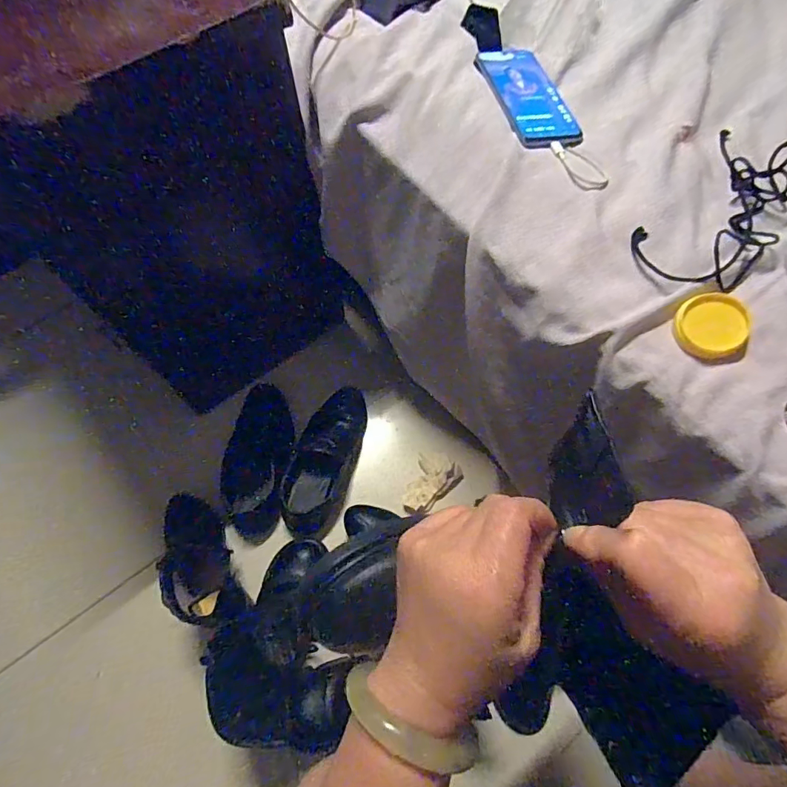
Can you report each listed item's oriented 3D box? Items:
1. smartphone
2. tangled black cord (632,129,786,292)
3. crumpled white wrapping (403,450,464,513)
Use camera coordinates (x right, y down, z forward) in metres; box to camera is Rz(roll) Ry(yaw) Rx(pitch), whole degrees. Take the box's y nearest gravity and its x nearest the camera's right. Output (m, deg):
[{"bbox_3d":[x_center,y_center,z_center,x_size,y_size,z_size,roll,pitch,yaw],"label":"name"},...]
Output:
[{"bbox_3d":[0.148,-0.337,0.521,0.074,0.009,0.171,-14,67,-8],"label":"smartphone"},{"bbox_3d":[0.317,-0.182,0.435,0.094,0.031,0.204,39,70,14],"label":"tangled black cord"},{"bbox_3d":[0.056,0.151,0.819,0.119,0.032,0.081,-40,70,-14],"label":"crumpled white wrapping"}]

